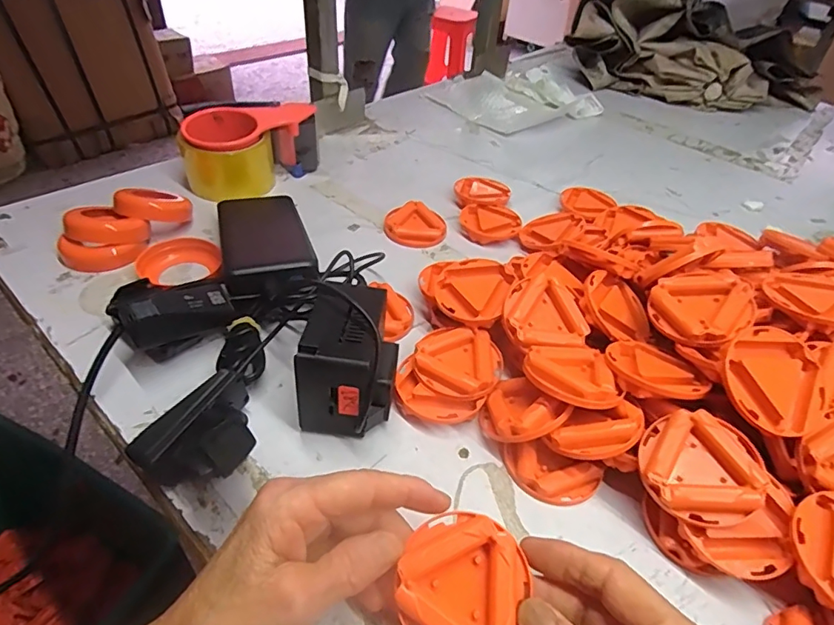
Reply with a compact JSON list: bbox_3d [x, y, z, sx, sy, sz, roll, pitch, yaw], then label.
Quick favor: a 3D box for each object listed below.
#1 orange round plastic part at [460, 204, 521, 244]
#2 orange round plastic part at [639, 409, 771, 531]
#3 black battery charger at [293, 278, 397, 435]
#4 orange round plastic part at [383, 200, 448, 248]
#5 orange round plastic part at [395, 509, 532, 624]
[{"bbox_3d":[0.078,-0.094,0.517,0.060,0.012,0.056,4,42,-4],"label":"orange round plastic part"},{"bbox_3d":[0.161,0.088,0.281,0.062,0.015,0.062,-6,54,9],"label":"orange round plastic part"},{"bbox_3d":[-0.044,0.031,0.326,0.062,0.078,0.076,8,42,0],"label":"black battery charger"},{"bbox_3d":[0.000,-0.090,0.507,0.061,0.018,0.055,13,42,7],"label":"orange round plastic part"},{"bbox_3d":[0.021,0.128,0.231,0.061,0.014,0.061,0,67,0],"label":"orange round plastic part"}]

